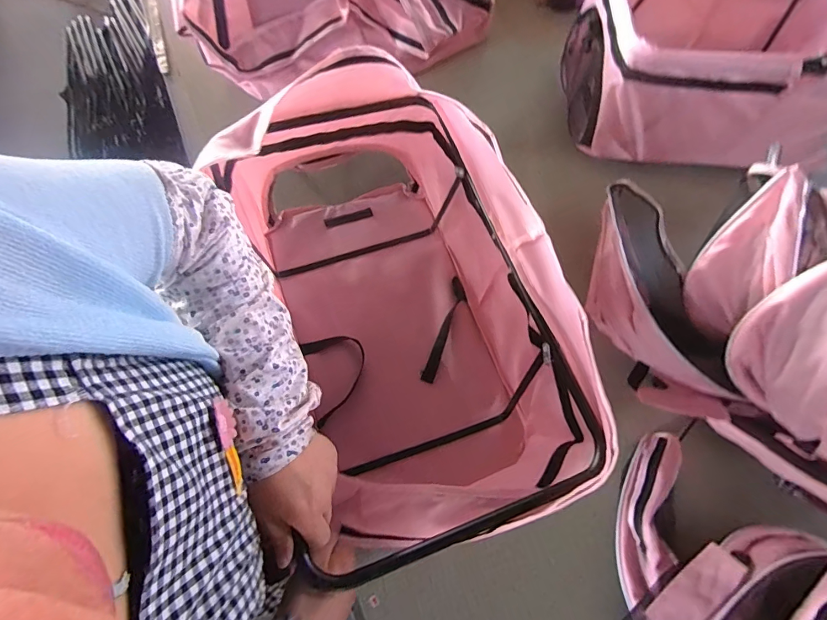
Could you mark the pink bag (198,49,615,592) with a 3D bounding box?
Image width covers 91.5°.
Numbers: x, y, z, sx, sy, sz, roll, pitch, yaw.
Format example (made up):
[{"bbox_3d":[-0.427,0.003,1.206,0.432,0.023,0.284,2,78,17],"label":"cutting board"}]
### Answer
[{"bbox_3d":[-0.018,-0.014,0.558,0.332,0.259,0.558,-19,72,-8],"label":"pink bag"}]

